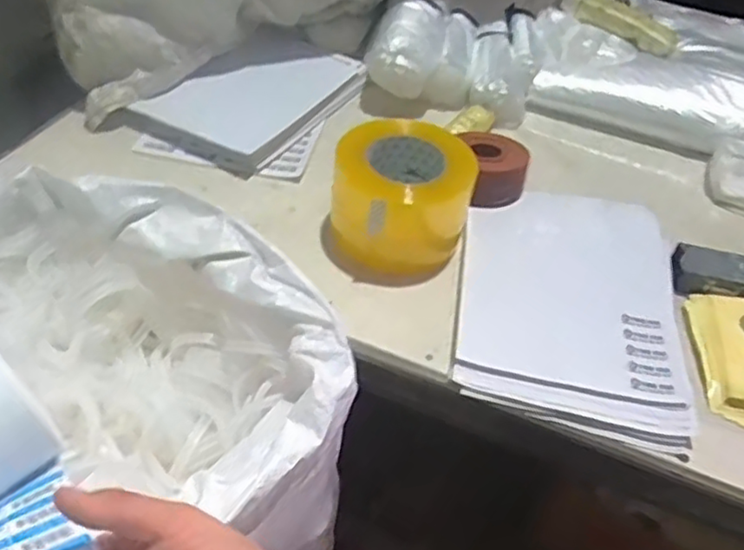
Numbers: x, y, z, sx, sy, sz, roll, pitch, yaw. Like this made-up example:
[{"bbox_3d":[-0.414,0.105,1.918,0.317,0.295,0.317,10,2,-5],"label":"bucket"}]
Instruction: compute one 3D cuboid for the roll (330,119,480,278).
[{"bbox_3d":[0.031,-0.078,0.669,0.135,0.112,0.117,14,45,6],"label":"roll"}]

